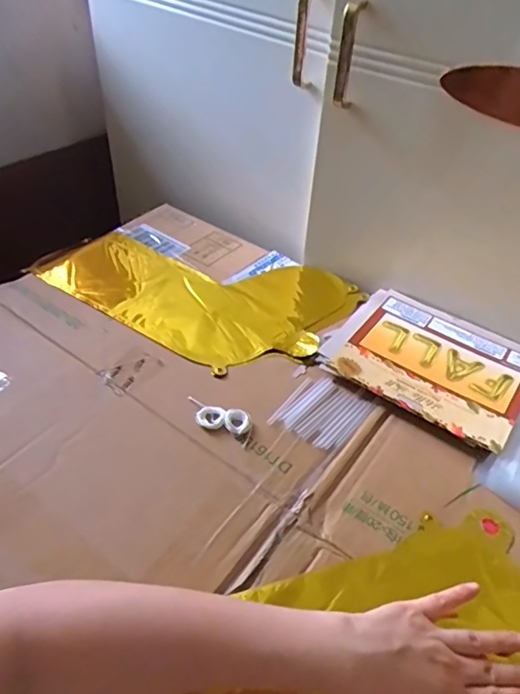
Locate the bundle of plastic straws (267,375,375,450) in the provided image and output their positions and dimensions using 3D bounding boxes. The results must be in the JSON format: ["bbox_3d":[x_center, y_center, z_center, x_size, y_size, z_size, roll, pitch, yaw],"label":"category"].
[{"bbox_3d":[0.066,0.067,0.553,0.075,0.013,0.083,28,48,23],"label":"bundle of plastic straws"}]

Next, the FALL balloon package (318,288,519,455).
[{"bbox_3d":[0.194,0.007,0.601,0.213,0.016,0.181,28,48,23],"label":"FALL balloon package"}]

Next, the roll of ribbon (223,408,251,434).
[{"bbox_3d":[-0.023,0.075,0.531,0.026,0.010,0.028,8,43,4],"label":"roll of ribbon"}]

